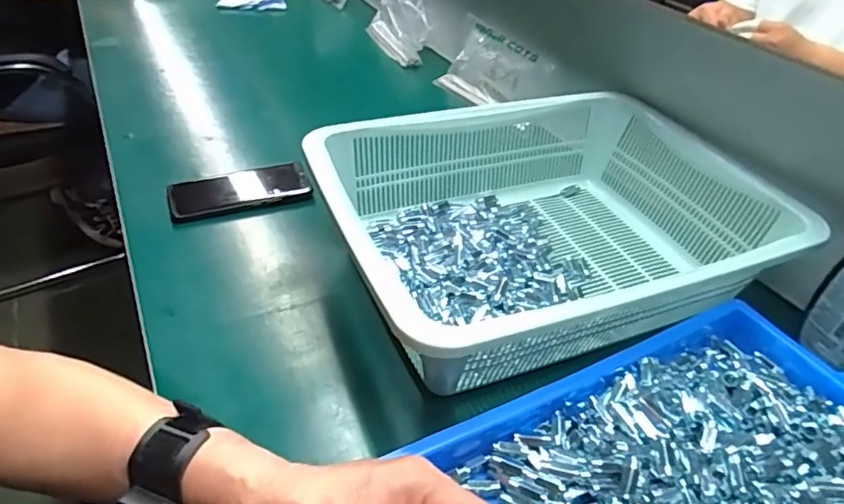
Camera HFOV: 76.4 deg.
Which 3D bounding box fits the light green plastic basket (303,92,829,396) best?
[{"bbox_3d":[0.133,-0.033,0.556,0.443,0.147,0.318,-12,43,-20],"label":"light green plastic basket"}]

